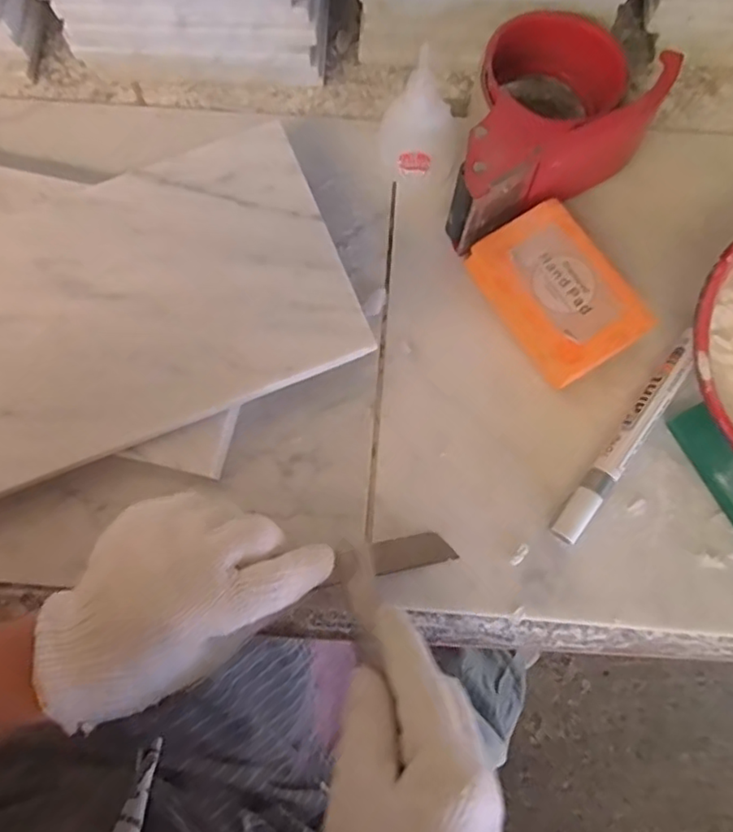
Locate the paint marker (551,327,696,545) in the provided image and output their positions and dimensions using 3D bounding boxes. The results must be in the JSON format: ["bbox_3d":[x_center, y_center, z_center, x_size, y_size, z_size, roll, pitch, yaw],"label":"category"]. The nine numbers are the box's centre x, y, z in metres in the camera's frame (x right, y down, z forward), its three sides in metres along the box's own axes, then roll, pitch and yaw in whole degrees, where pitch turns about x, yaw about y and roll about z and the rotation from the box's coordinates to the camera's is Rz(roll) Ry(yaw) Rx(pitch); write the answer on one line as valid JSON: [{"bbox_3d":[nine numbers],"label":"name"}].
[{"bbox_3d":[0.148,0.011,0.340,0.016,0.021,0.139,36,83,9],"label":"paint marker"}]

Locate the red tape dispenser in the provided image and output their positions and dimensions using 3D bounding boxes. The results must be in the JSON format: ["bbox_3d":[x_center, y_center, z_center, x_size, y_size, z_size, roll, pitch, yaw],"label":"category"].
[{"bbox_3d":[0.094,-0.173,0.356,0.148,0.069,0.094,-32,80,-4],"label":"red tape dispenser"}]

